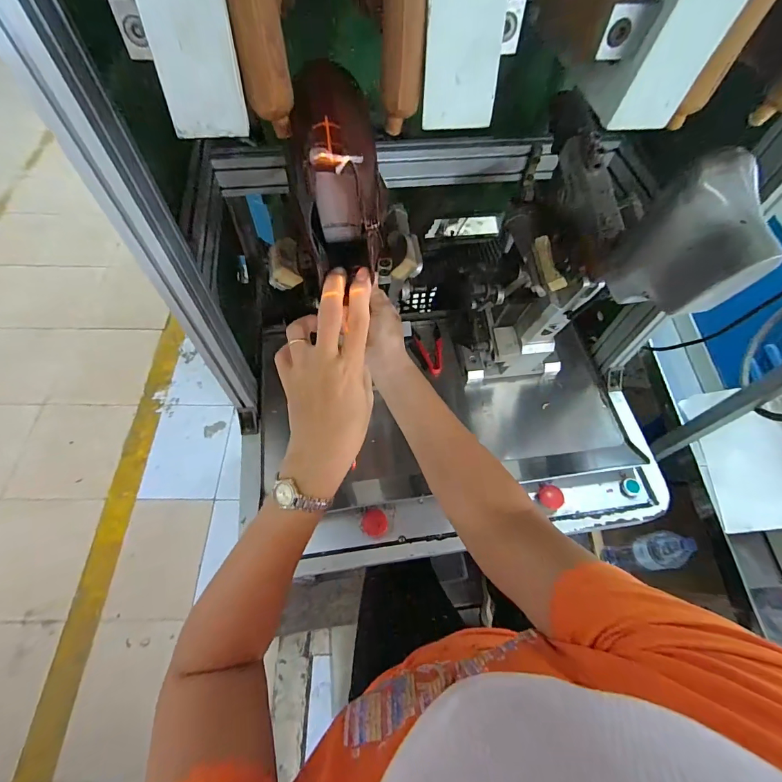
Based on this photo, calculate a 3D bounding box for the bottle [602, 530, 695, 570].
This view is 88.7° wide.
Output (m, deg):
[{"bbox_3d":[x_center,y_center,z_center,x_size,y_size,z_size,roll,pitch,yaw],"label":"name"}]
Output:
[{"bbox_3d":[0.664,0.427,1.049,0.079,0.289,0.081,1,61,-1],"label":"bottle"}]

